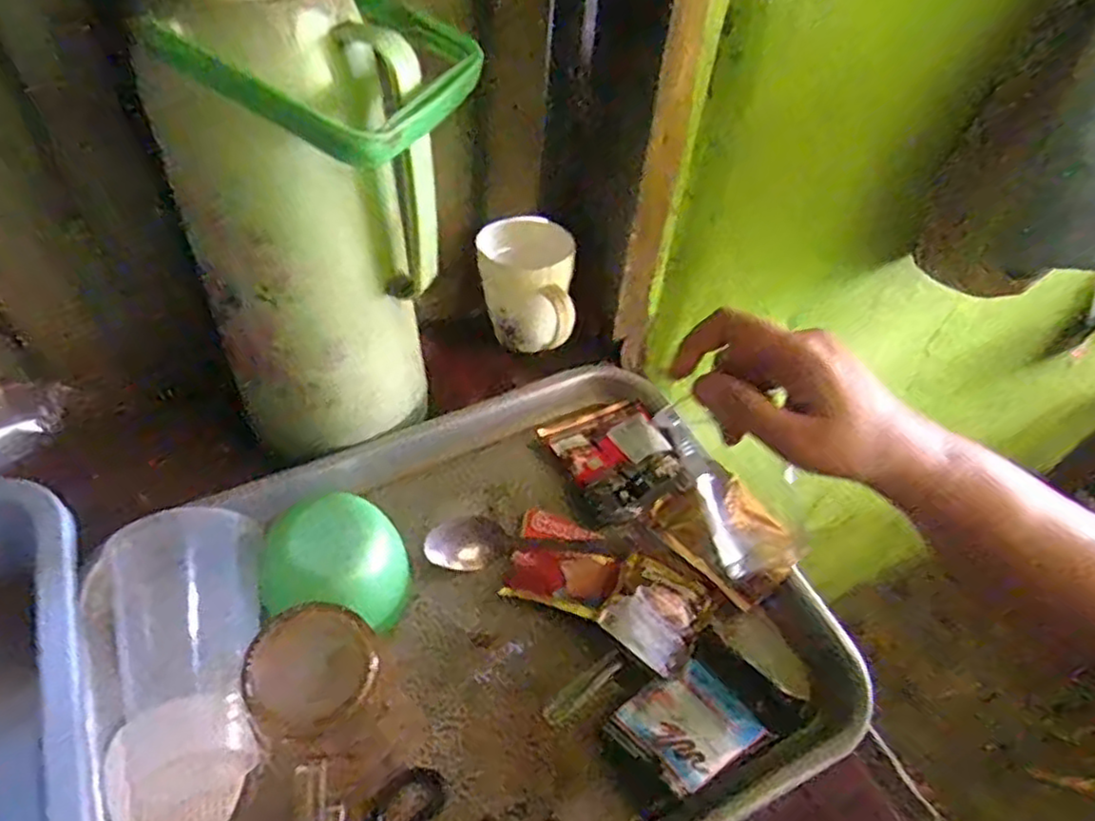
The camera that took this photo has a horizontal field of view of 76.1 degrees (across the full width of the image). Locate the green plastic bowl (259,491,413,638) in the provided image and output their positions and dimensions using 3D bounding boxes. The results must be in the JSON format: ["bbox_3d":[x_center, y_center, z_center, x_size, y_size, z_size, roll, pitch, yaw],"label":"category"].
[{"bbox_3d":[-0.134,0.104,0.440,0.088,0.070,0.071,4,49,-2],"label":"green plastic bowl"}]

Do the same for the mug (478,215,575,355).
[{"bbox_3d":[-0.019,-0.104,0.607,0.080,0.085,0.094,3,49,-3],"label":"mug"}]

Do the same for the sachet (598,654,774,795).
[{"bbox_3d":[0.083,0.186,0.416,0.074,0.012,0.063,-23,42,-33],"label":"sachet"}]

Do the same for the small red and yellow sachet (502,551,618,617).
[{"bbox_3d":[0.009,0.116,0.484,0.071,0.016,0.046,16,50,9],"label":"small red and yellow sachet"}]

